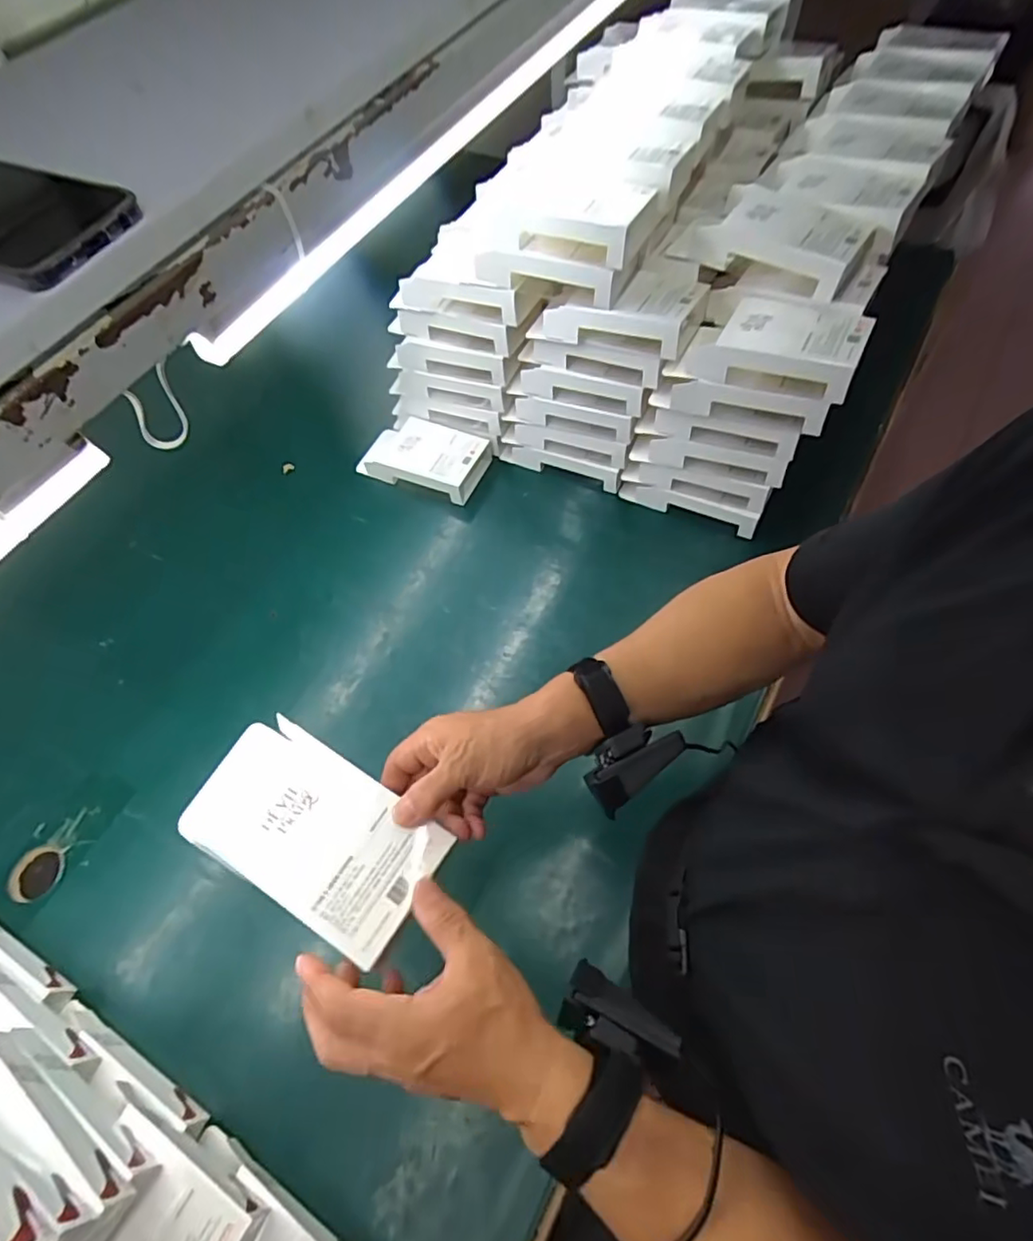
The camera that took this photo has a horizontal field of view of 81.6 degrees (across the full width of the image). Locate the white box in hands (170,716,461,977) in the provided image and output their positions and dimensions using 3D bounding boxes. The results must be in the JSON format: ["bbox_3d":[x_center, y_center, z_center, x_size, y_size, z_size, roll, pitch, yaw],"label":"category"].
[{"bbox_3d":[-0.147,0.142,0.417,0.187,0.027,0.099,24,65,19],"label":"white box in hands"}]

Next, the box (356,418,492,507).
[{"bbox_3d":[-0.139,-0.239,0.890,0.186,0.047,0.103,19,65,13],"label":"box"}]

